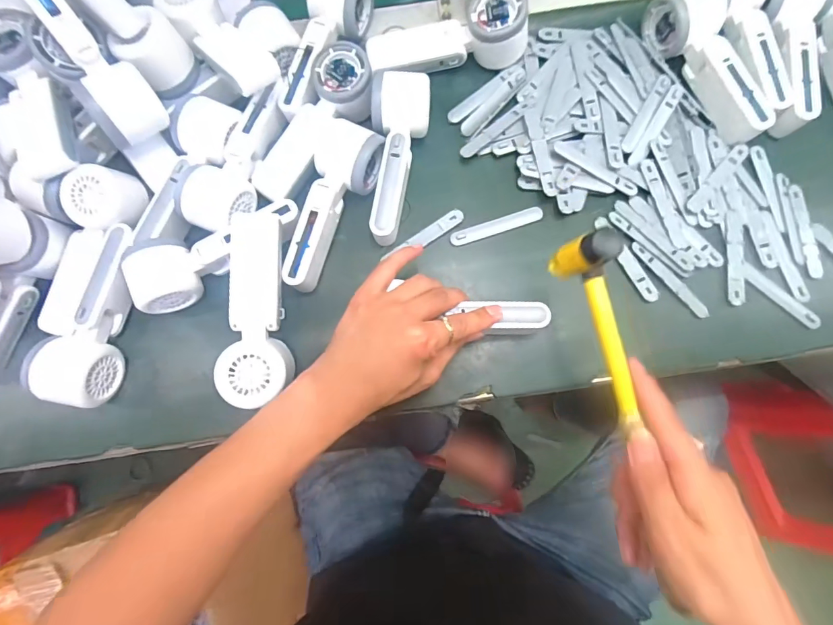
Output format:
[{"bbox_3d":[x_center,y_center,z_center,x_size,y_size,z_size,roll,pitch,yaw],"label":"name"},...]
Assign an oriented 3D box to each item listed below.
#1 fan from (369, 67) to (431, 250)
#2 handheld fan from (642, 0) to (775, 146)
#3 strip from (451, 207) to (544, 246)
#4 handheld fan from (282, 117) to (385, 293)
[{"bbox_3d":[-0.015,-0.147,0.420,0.056,0.048,0.158,0,80,1],"label":"fan"},{"bbox_3d":[0.290,-0.247,0.427,0.056,0.046,0.167,-23,80,-3],"label":"handheld fan"},{"bbox_3d":[0.080,-0.086,0.430,0.093,0.006,0.014,-18,79,-2],"label":"strip"},{"bbox_3d":[-0.086,-0.104,0.414,0.063,0.043,0.171,20,81,5],"label":"handheld fan"}]

